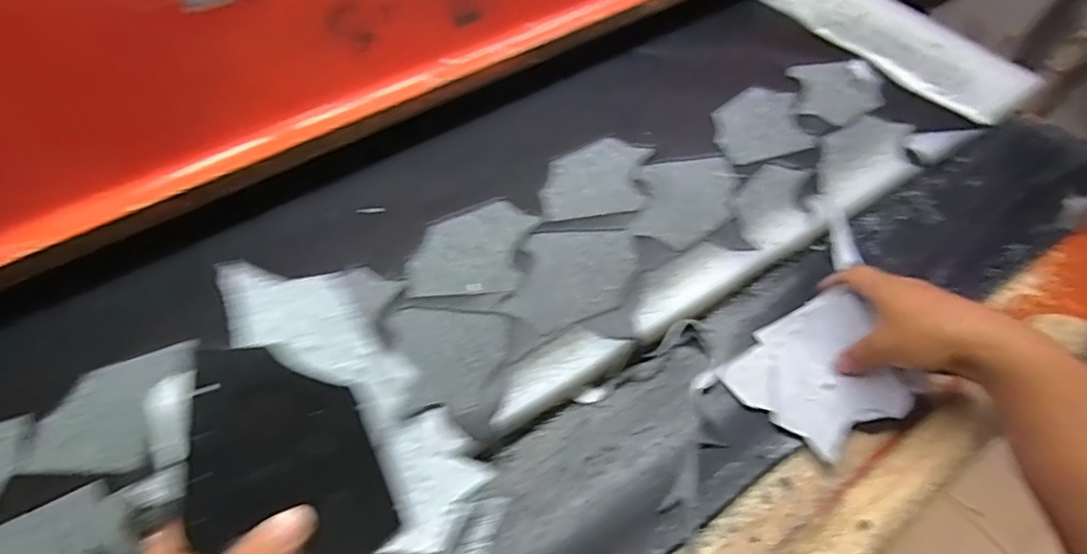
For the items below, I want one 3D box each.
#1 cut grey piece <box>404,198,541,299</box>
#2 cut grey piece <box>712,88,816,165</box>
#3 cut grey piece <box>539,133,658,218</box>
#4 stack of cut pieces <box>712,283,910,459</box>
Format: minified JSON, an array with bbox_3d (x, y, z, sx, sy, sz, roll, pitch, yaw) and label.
[{"bbox_3d":[-0.067,-0.028,0.553,0.100,0.007,0.123,13,59,5],"label":"cut grey piece"},{"bbox_3d":[0.244,-0.176,0.646,0.102,0.010,0.111,-2,59,-4],"label":"cut grey piece"},{"bbox_3d":[0.057,-0.109,0.613,0.128,0.011,0.106,-8,60,-7],"label":"cut grey piece"},{"bbox_3d":[0.228,0.081,0.483,0.121,0.023,0.119,-37,50,6],"label":"stack of cut pieces"}]

